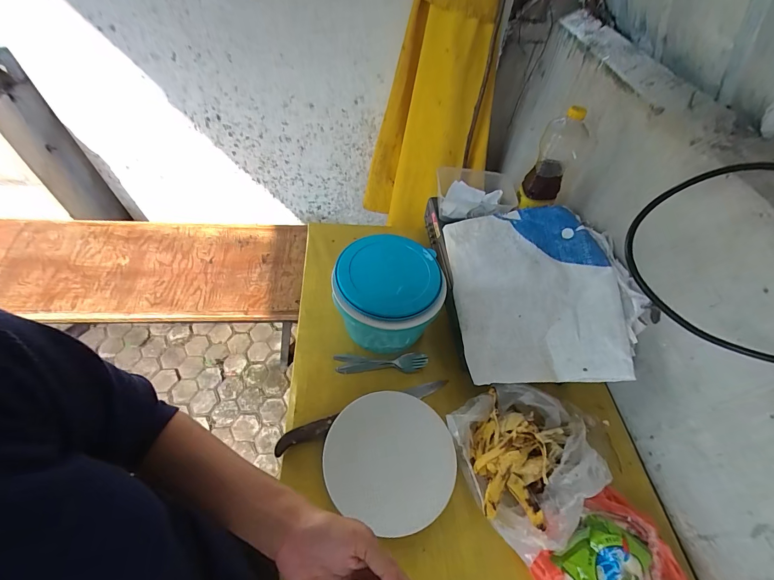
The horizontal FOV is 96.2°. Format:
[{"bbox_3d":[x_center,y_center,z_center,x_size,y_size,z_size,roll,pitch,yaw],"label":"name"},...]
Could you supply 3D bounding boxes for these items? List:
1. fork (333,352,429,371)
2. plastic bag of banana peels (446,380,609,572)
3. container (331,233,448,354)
[{"bbox_3d":[-0.011,0.132,0.653,0.173,0.016,0.029,3,52,-2],"label":"fork"},{"bbox_3d":[0.223,0.239,0.533,0.216,0.088,0.205,-22,57,-20],"label":"plastic bag of banana peels"},{"bbox_3d":[-0.001,0.015,0.667,0.191,0.139,0.193,-3,52,-7],"label":"container"}]

